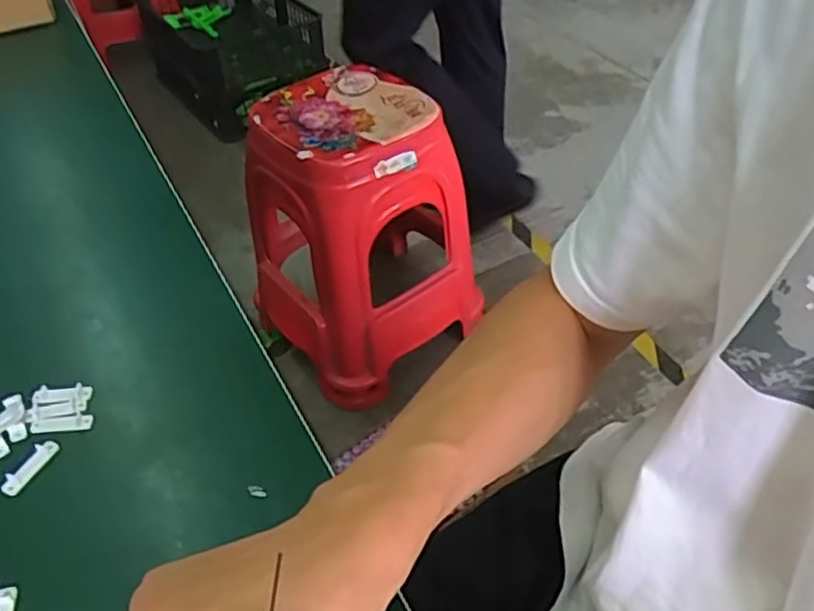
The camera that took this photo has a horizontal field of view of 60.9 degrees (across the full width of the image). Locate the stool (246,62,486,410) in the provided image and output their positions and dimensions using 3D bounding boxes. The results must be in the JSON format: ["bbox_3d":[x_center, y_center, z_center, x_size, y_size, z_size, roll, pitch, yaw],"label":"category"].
[{"bbox_3d":[-0.100,-0.144,1.329,0.358,0.515,0.355,-30,51,-24],"label":"stool"}]

